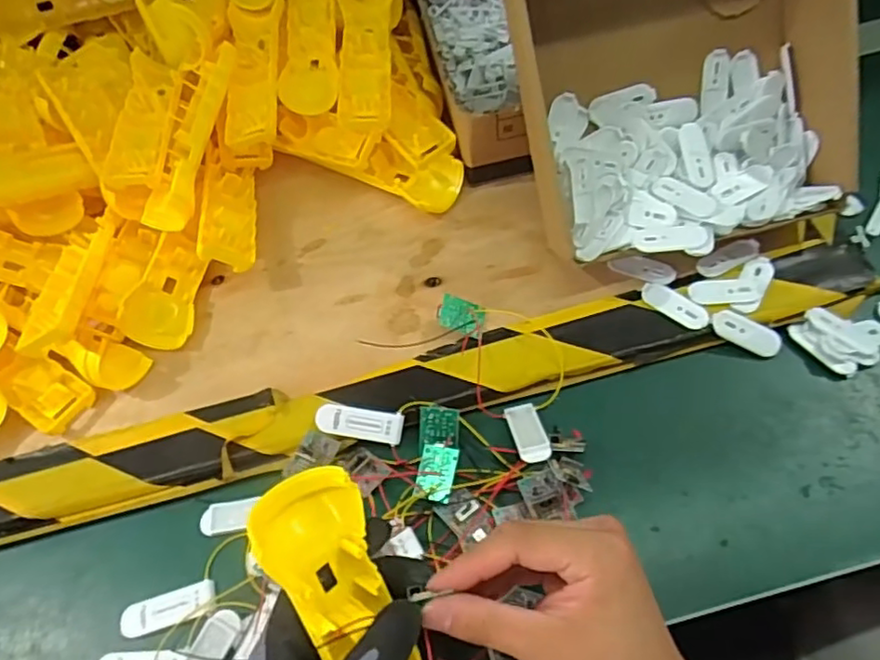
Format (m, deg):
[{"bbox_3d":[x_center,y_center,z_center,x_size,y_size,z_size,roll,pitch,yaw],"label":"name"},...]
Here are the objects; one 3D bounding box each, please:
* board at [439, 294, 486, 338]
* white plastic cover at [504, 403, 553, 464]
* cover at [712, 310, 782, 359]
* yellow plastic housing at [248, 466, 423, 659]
[{"bbox_3d":[0.017,-0.009,0.462,0.035,0.007,0.026,18,68,-16],"label":"board"},{"bbox_3d":[0.058,0.067,0.421,0.021,0.006,0.058,-9,27,-1],"label":"white plastic cover"},{"bbox_3d":[0.216,0.003,0.448,0.049,0.006,0.021,25,89,5],"label":"cover"},{"bbox_3d":[-0.036,0.142,0.302,0.044,0.030,0.164,-24,107,-8],"label":"yellow plastic housing"}]

